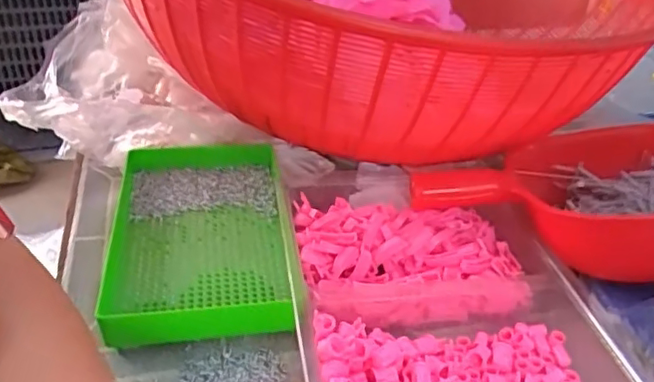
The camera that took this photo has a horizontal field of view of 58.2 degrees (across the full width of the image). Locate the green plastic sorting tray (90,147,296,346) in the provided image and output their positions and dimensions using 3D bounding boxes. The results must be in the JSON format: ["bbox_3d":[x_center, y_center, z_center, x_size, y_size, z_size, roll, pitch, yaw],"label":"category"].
[{"bbox_3d":[-0.114,0.035,0.519,0.156,0.033,0.252,-3,33,-10],"label":"green plastic sorting tray"}]

